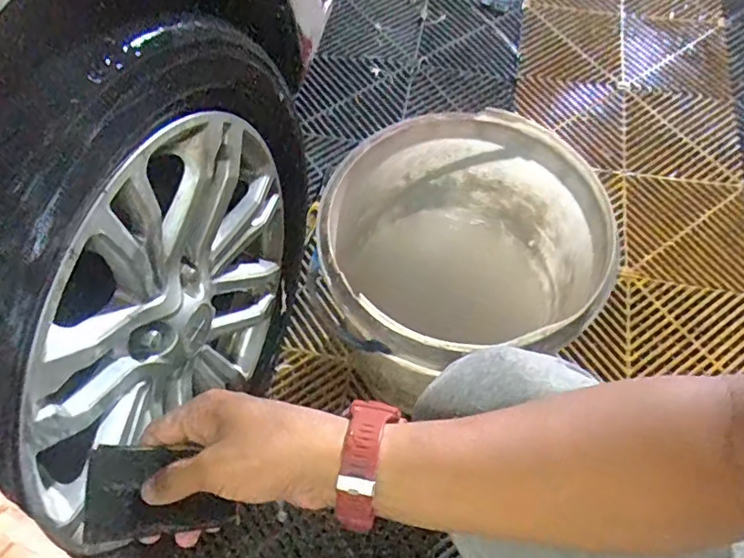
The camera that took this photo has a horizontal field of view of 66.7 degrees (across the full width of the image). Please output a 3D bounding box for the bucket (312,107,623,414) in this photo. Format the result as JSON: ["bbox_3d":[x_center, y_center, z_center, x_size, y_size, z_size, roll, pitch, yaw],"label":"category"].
[{"bbox_3d":[0.092,0.002,0.703,0.289,0.324,0.278,0,65,-1],"label":"bucket"}]

